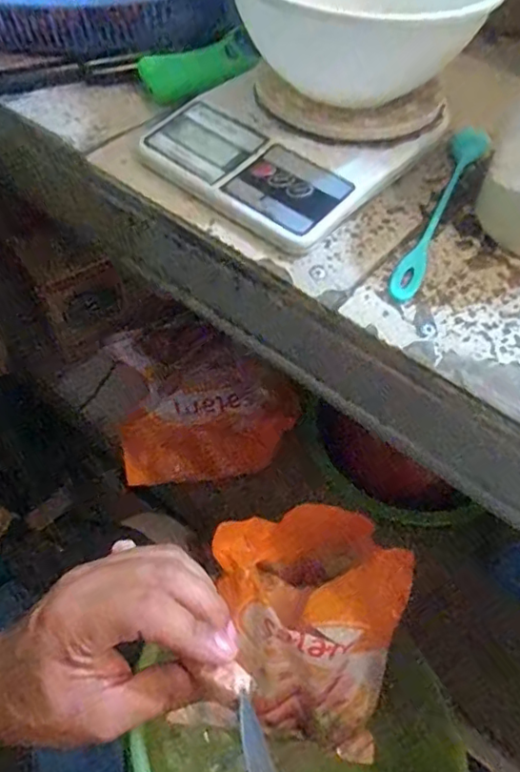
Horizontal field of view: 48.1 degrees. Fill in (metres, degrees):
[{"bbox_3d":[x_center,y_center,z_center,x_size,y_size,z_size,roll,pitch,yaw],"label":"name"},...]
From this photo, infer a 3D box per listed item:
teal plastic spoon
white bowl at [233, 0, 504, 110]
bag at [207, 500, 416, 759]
[{"bbox_3d":[0.120,-0.118,0.380,0.024,0.011,0.181,22,57,11],"label":"teal plastic spoon"},{"bbox_3d":[0.064,-0.238,0.378,0.155,0.072,0.155,2,56,-3],"label":"white bowl"},{"bbox_3d":[0.043,0.227,0.565,0.180,0.162,0.181,13,56,5],"label":"bag"}]

